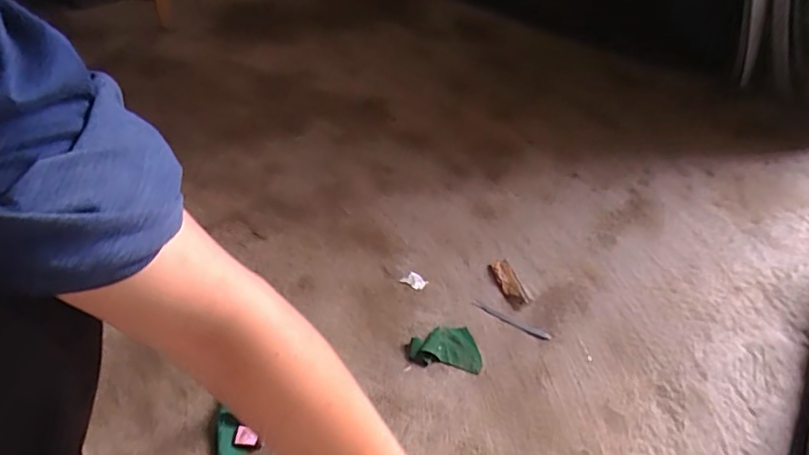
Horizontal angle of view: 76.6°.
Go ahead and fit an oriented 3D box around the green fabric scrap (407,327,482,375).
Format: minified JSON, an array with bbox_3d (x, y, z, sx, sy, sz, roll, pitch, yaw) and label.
[{"bbox_3d":[0.053,0.149,0.646,0.089,0.012,0.061,9,41,6],"label":"green fabric scrap"}]

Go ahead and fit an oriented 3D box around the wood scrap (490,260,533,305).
[{"bbox_3d":[0.150,0.078,0.732,0.031,0.019,0.082,-11,43,-17],"label":"wood scrap"}]

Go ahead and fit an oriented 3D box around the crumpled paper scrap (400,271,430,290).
[{"bbox_3d":[0.014,0.076,0.733,0.036,0.006,0.022,18,43,16],"label":"crumpled paper scrap"}]

